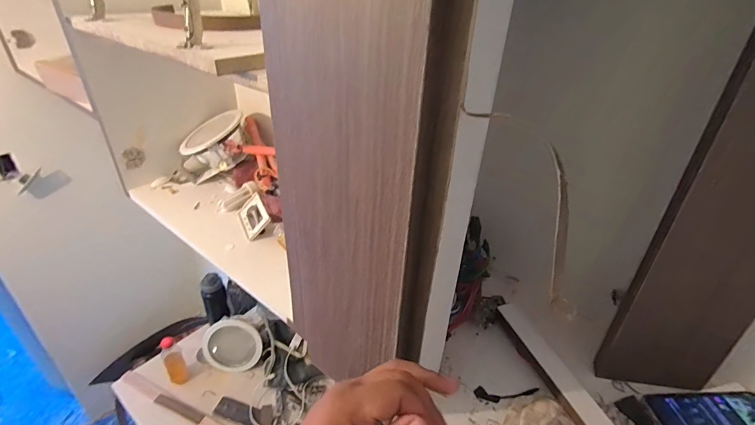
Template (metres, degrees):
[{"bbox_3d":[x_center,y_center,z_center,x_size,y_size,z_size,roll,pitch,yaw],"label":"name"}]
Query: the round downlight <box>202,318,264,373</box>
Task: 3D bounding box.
[{"bbox_3d":[-0.476,0.440,1.220,0.185,0.164,0.051,31,-8,-14],"label":"round downlight"}]

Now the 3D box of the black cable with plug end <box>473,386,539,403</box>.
[{"bbox_3d":[0.185,0.261,0.535,0.089,0.008,0.023,4,33,2],"label":"black cable with plug end"}]

